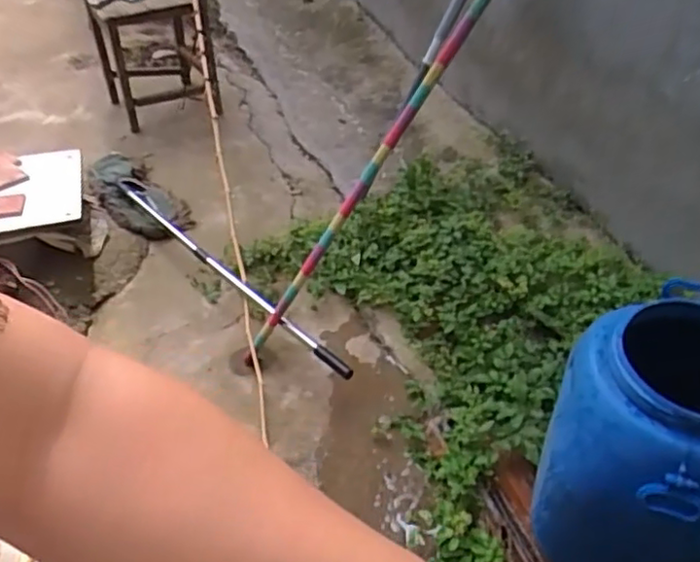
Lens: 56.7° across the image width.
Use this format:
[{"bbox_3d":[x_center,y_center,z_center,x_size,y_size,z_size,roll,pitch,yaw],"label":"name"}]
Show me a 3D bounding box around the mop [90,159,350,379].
[{"bbox_3d":[-0.424,-0.082,1.901,0.177,0.095,1.287,-34,53,-30],"label":"mop"}]

